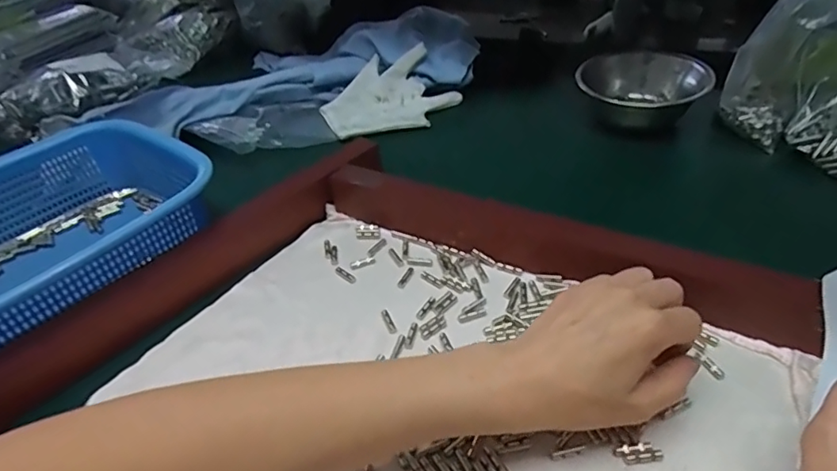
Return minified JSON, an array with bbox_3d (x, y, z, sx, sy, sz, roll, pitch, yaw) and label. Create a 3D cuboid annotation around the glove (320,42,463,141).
[{"bbox_3d":[-0.035,-0.171,0.632,0.165,0.054,0.112,-9,42,-4],"label":"glove"}]

